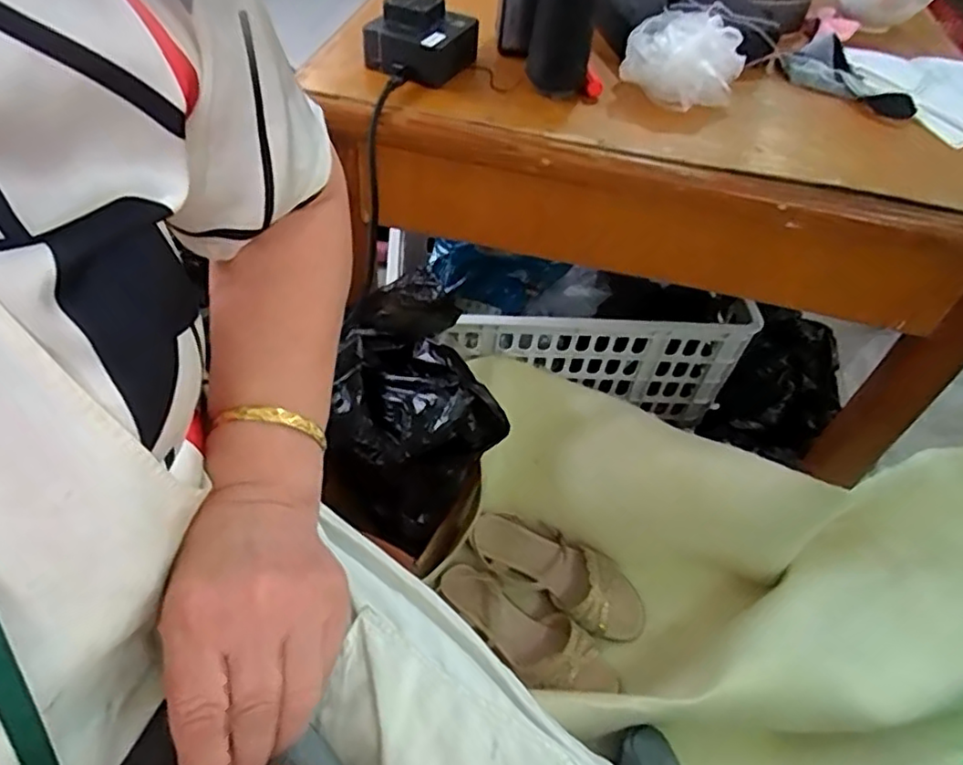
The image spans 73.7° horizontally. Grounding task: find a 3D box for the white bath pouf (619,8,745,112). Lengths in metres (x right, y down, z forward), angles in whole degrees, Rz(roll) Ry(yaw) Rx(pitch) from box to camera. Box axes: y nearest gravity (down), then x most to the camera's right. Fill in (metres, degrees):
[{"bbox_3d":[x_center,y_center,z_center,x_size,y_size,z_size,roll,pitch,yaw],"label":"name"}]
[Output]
[{"bbox_3d":[0.165,-0.265,0.527,0.095,0.048,0.073,17,49,8],"label":"white bath pouf"}]

